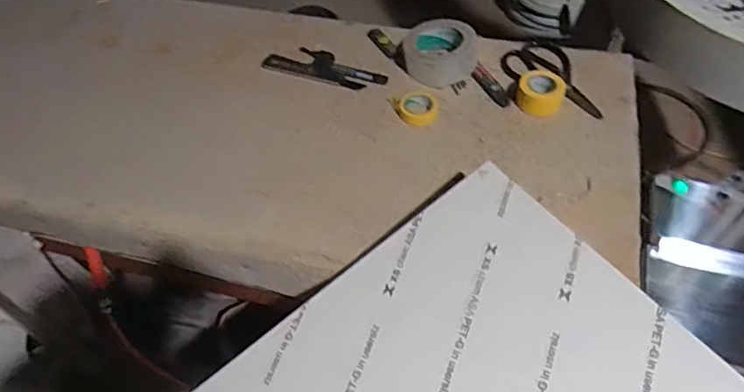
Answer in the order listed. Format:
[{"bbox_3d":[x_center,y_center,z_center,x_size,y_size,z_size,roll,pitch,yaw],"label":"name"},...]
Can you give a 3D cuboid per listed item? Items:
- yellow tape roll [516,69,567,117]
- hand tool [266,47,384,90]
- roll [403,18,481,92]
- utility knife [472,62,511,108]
[{"bbox_3d":[0.251,-0.154,0.803,0.067,0.034,0.071,3,52,-3],"label":"yellow tape roll"},{"bbox_3d":[-0.072,-0.216,0.884,0.201,0.022,0.068,13,55,12],"label":"hand tool"},{"bbox_3d":[0.107,-0.236,0.866,0.109,0.048,0.118,3,52,-3],"label":"roll"},{"bbox_3d":[0.187,-0.174,0.848,0.030,0.011,0.094,-22,55,-13],"label":"utility knife"}]

